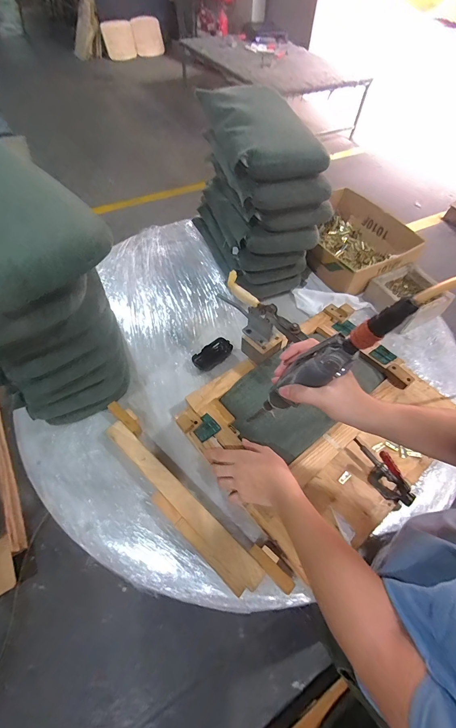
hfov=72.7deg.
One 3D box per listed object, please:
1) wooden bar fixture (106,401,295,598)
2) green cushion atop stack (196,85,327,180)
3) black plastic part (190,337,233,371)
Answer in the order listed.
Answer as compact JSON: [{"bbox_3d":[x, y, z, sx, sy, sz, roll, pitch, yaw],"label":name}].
[{"bbox_3d":[-0.092,0.256,0.604,0.488,0.050,0.090,38,63,21],"label":"wooden bar fixture"},{"bbox_3d":[0.082,-0.588,0.764,0.227,0.053,0.433,-15,58,-12],"label":"green cushion atop stack"},{"bbox_3d":[-0.039,-0.025,0.799,0.107,0.021,0.053,-36,64,-23],"label":"black plastic part"}]

